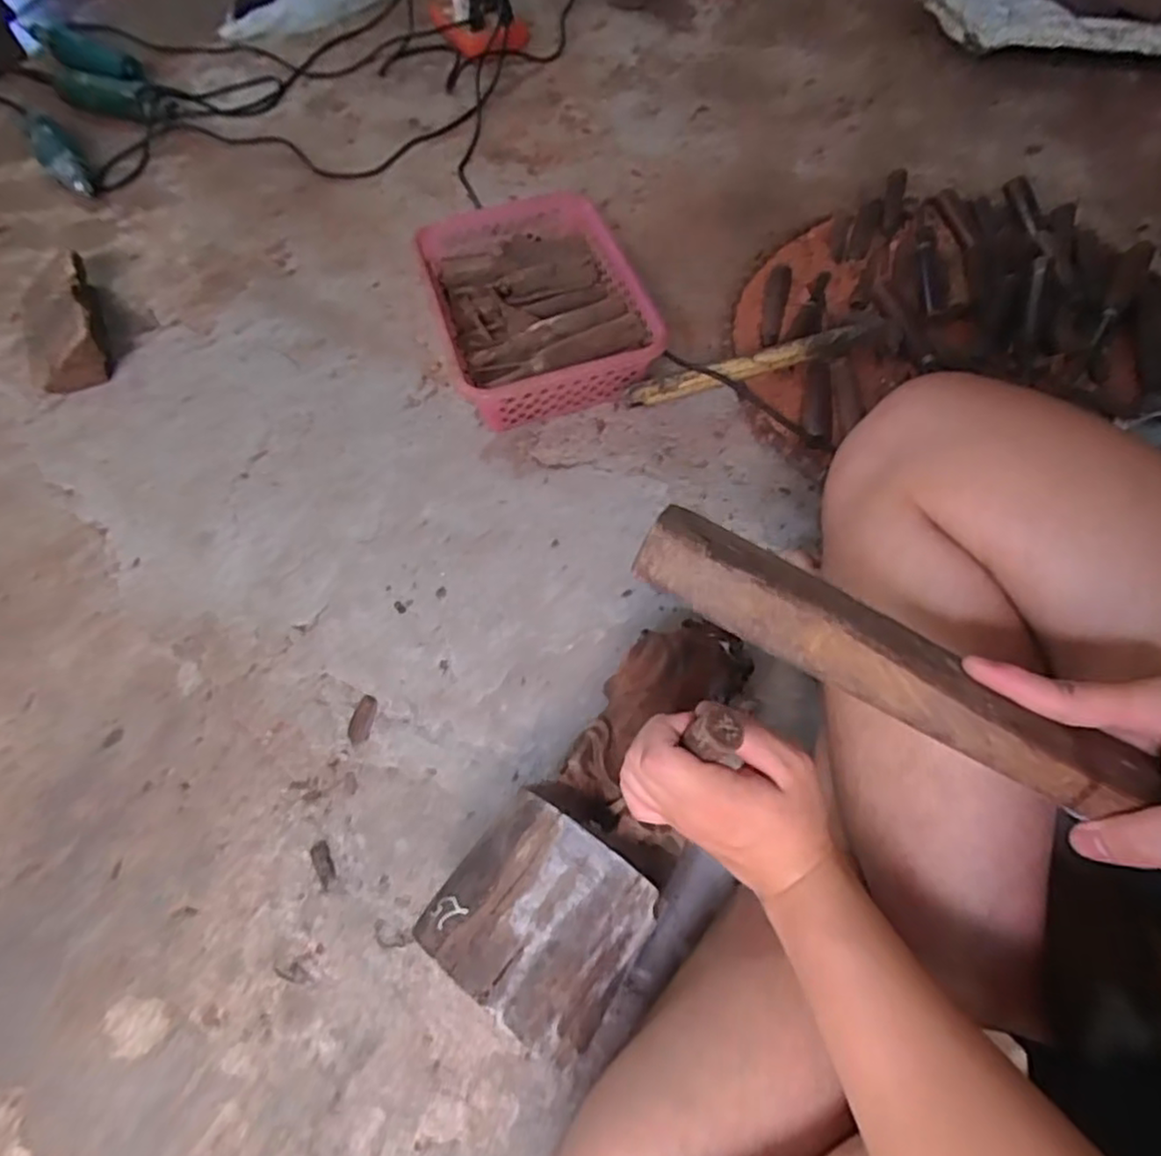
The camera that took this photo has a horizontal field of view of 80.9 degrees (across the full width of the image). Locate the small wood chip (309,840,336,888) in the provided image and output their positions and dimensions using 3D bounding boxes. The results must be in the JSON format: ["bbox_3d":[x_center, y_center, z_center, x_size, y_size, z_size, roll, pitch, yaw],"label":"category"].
[{"bbox_3d":[-0.211,0.233,0.556,0.015,0.005,0.036,-26,61,-10],"label":"small wood chip"}]

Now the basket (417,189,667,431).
[{"bbox_3d":[-0.052,-0.330,0.818,0.236,0.083,0.313,-17,60,-5],"label":"basket"}]

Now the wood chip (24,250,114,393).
[{"bbox_3d":[-0.637,-0.311,0.826,0.107,0.063,0.181,-23,64,-9],"label":"wood chip"}]

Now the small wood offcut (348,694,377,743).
[{"bbox_3d":[-0.197,0.127,0.613,0.020,0.006,0.043,5,60,7],"label":"small wood offcut"}]

